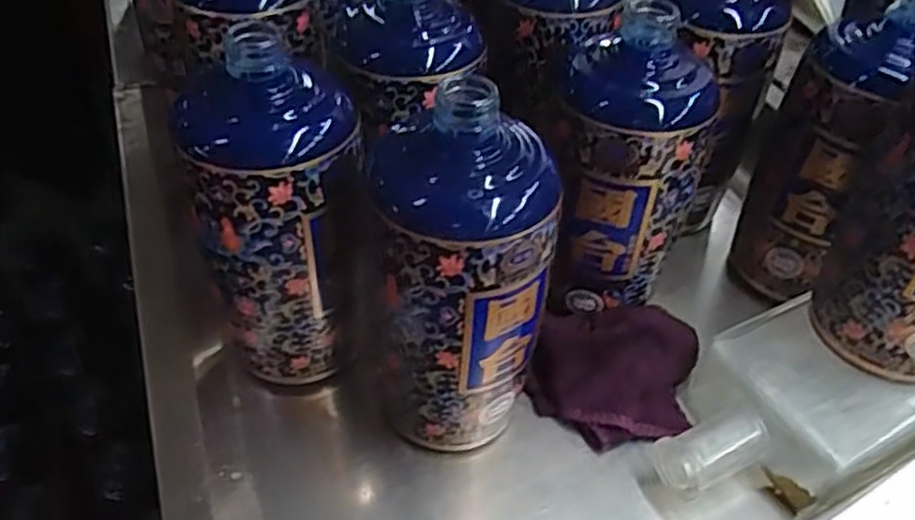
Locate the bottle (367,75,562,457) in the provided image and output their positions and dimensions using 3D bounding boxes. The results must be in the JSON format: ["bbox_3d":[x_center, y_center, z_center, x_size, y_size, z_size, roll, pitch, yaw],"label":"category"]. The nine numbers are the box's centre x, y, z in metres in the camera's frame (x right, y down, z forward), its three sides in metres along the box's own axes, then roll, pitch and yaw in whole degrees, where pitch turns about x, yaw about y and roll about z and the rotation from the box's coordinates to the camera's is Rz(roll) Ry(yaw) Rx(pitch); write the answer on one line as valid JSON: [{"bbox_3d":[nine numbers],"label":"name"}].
[{"bbox_3d":[-0.001,0.012,0.335,0.081,0.176,0.065,3,45,4],"label":"bottle"}]

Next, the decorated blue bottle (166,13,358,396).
[{"bbox_3d":[-0.084,-0.018,0.362,0.074,0.173,0.067,-12,46,-12],"label":"decorated blue bottle"}]

